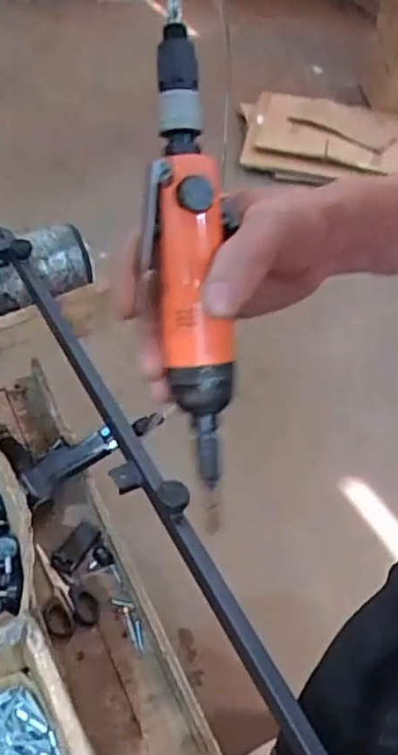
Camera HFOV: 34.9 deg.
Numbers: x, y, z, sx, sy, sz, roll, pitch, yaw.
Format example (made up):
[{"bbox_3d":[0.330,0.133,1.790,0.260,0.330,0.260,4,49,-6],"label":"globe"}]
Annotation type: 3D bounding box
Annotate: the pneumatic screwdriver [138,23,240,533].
[{"bbox_3d":[-0.002,-0.050,0.352,0.043,0.276,0.037,-6,7,-13],"label":"pneumatic screwdriver"}]

